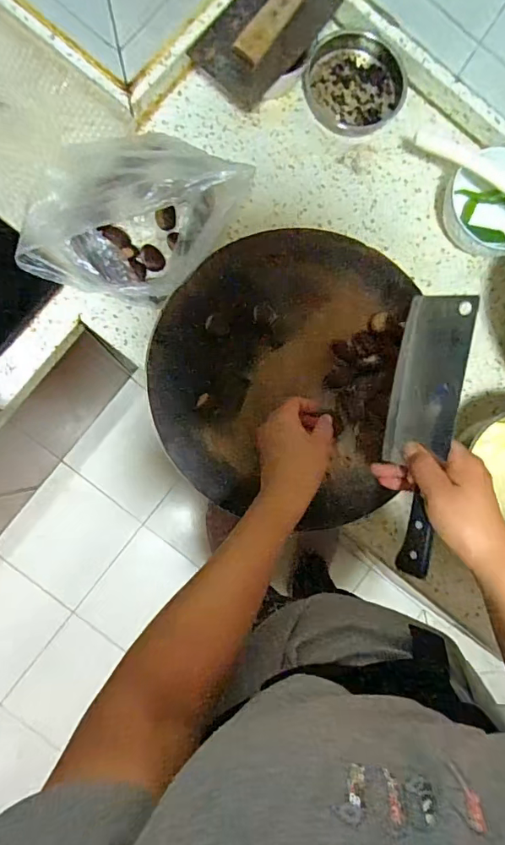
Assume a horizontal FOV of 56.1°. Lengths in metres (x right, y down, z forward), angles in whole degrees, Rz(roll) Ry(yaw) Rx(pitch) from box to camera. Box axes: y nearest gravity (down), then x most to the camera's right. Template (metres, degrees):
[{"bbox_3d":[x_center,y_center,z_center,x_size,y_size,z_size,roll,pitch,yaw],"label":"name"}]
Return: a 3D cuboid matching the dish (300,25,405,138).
[{"bbox_3d":[0.133,-0.458,0.627,0.127,0.032,0.138,0,87,-6],"label":"dish"}]

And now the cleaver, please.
[{"bbox_3d":[0.161,0.009,0.467,0.018,0.075,0.266,8,94,-45],"label":"cleaver"}]

